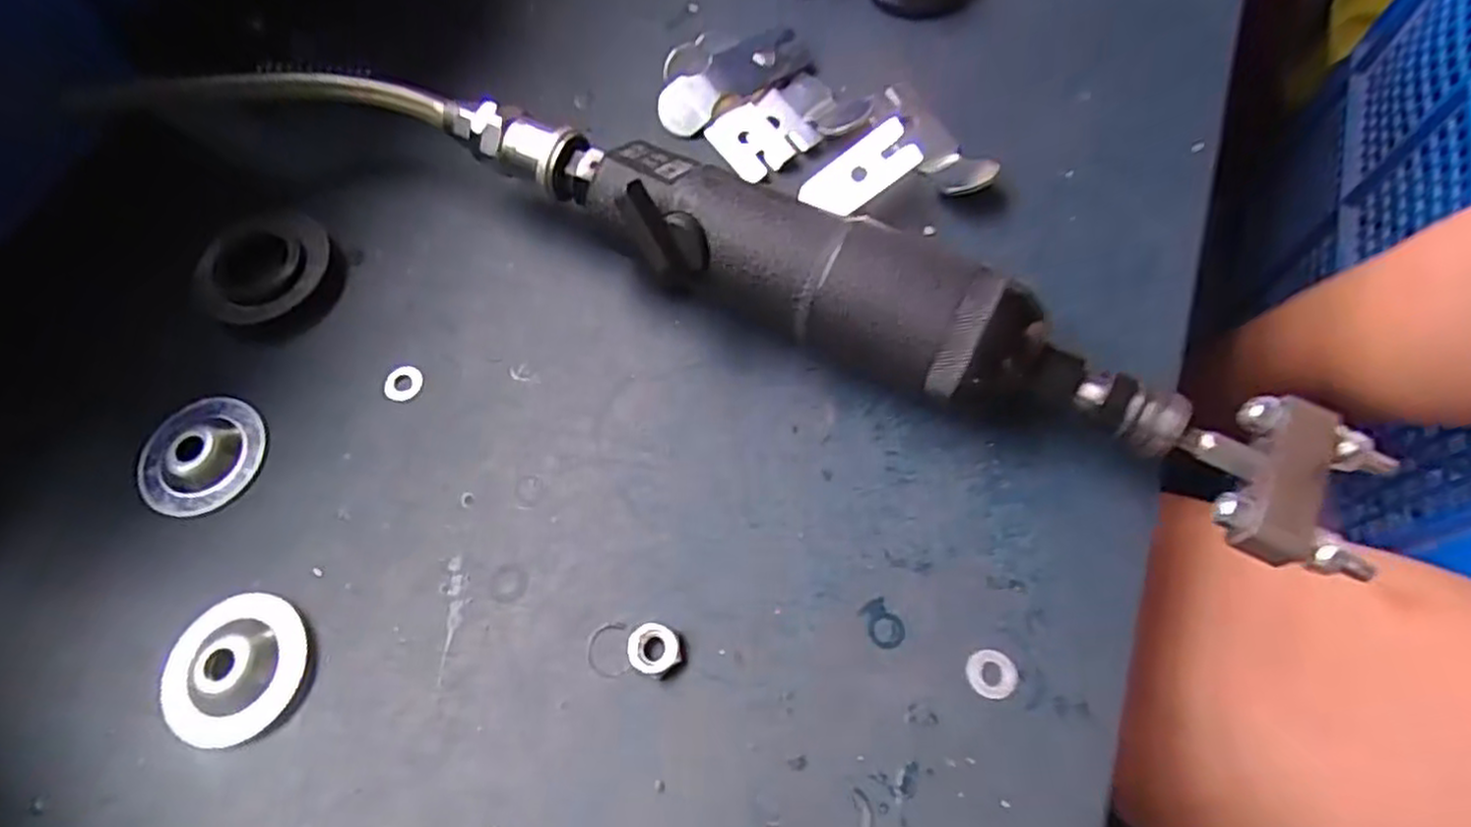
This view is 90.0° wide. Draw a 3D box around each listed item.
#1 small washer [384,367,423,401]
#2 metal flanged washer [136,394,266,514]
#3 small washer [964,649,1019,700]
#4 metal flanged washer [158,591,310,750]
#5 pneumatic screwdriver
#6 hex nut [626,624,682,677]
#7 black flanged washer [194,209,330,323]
[{"bbox_3d":[-0.108,-0.010,0.239,0.012,0.004,0.012,-6,76,1],"label":"small washer"},{"bbox_3d":[-0.168,0.012,0.229,0.036,0.006,0.038,-2,65,3],"label":"metal flanged washer"},{"bbox_3d":[0.067,0.067,0.190,0.013,0.004,0.012,-2,65,3],"label":"small washer"},{"bbox_3d":[-0.137,0.069,0.201,0.036,0.006,0.039,9,66,8],"label":"metal flanged washer"},{"bbox_3d":[0.034,-0.031,0.218,0.273,0.044,0.040,25,69,15],"label":"pneumatic screwdriver"},{"bbox_3d":[-0.022,0.063,0.198,0.014,0.005,0.013,13,67,10],"label":"hex nut"},{"bbox_3d":[-0.164,-0.052,0.256,0.044,0.010,0.040,-2,65,3],"label":"black flanged washer"}]

